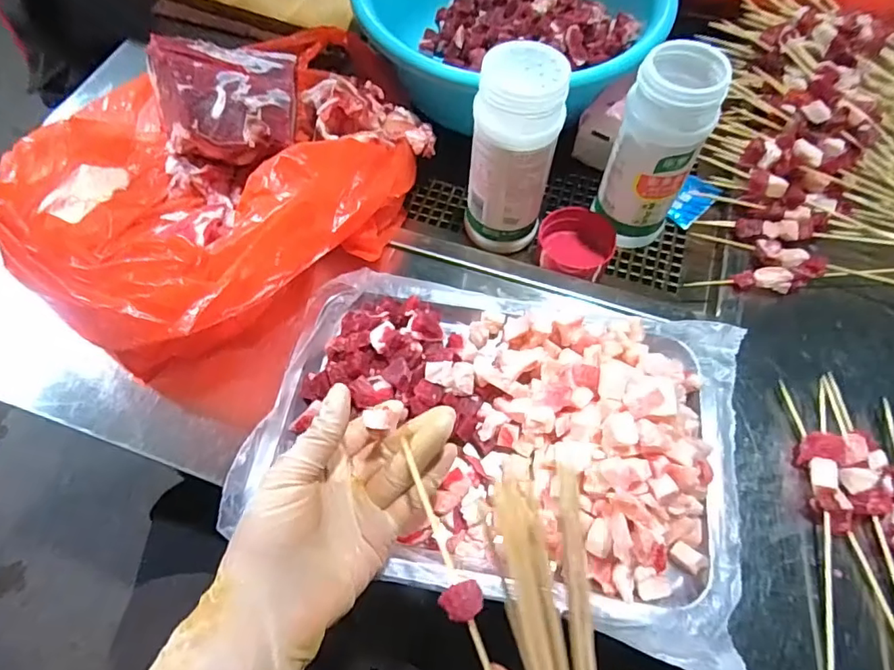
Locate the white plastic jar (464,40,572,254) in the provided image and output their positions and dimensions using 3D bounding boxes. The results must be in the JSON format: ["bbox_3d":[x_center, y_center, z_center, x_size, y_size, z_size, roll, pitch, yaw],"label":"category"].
[{"bbox_3d":[0.050,-0.137,0.411,0.062,0.147,0.073,7,63,4],"label":"white plastic jar"}]

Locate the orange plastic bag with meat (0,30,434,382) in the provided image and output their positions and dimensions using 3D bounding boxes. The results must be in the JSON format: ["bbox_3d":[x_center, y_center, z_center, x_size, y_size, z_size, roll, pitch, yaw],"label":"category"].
[{"bbox_3d":[-0.166,-0.157,0.416,0.319,0.099,0.280,-35,68,-16],"label":"orange plastic bag with meat"}]

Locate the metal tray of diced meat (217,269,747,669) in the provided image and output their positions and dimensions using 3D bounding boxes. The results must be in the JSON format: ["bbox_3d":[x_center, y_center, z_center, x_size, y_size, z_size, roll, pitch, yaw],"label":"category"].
[{"bbox_3d":[0.034,0.060,0.346,0.314,0.050,0.211,11,63,6],"label":"metal tray of diced meat"}]

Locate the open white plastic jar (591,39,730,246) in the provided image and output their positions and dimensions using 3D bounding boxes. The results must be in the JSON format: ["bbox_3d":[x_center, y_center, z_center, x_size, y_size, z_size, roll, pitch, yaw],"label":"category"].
[{"bbox_3d":[0.164,-0.142,0.419,0.066,0.158,0.072,0,63,0],"label":"open white plastic jar"}]

